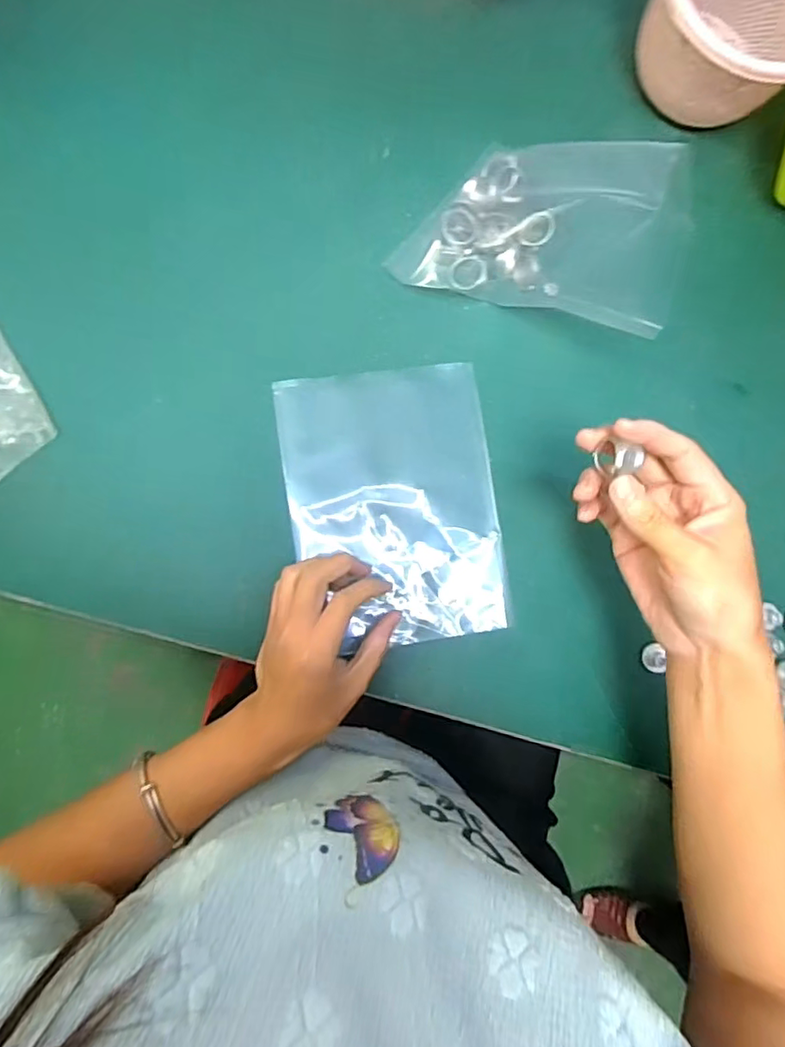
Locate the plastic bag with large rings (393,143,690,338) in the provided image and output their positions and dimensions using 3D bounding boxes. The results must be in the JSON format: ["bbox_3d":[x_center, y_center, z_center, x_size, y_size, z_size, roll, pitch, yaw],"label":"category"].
[{"bbox_3d":[0.124,-0.234,0.438,0.220,0.019,0.150,8,85,-7],"label":"plastic bag with large rings"}]

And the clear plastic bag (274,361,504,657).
[{"bbox_3d":[0.002,-0.015,0.414,0.148,0.018,0.197,-8,87,-9],"label":"clear plastic bag"}]

